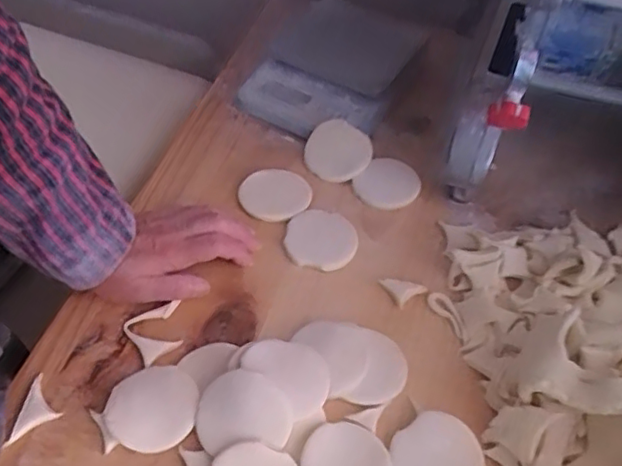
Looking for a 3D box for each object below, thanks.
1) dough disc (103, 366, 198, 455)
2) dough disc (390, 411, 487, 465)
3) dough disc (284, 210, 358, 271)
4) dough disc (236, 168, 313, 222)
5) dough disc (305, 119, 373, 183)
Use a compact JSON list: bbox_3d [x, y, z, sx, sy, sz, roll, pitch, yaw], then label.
[{"bbox_3d":[-0.122,0.133,0.478,0.067,0.010,0.067,-1,52,2],"label":"dough disc"},{"bbox_3d":[0.097,0.172,0.469,0.068,0.012,0.066,3,51,-4],"label":"dough disc"},{"bbox_3d":[0.011,0.003,0.606,0.067,0.010,0.068,3,51,-4],"label":"dough disc"},{"bbox_3d":[-0.034,-0.041,0.634,0.063,0.012,0.070,37,57,22],"label":"dough disc"},{"bbox_3d":[0.029,-0.087,0.670,0.069,0.064,0.013,38,22,15],"label":"dough disc"}]

